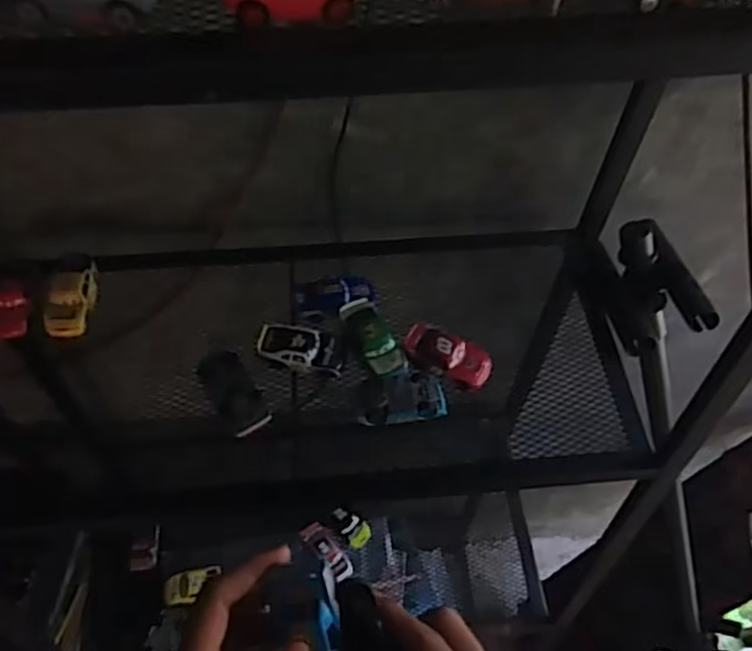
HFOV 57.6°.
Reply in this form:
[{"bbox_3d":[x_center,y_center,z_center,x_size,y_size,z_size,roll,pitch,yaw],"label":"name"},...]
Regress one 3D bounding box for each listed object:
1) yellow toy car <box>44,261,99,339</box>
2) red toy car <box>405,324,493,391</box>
[{"bbox_3d":[-0.254,-0.022,0.571,0.033,0.022,0.066,2,55,-1],"label":"yellow toy car"},{"bbox_3d":[0.058,0.026,0.556,0.071,0.018,0.035,25,58,14],"label":"red toy car"}]

